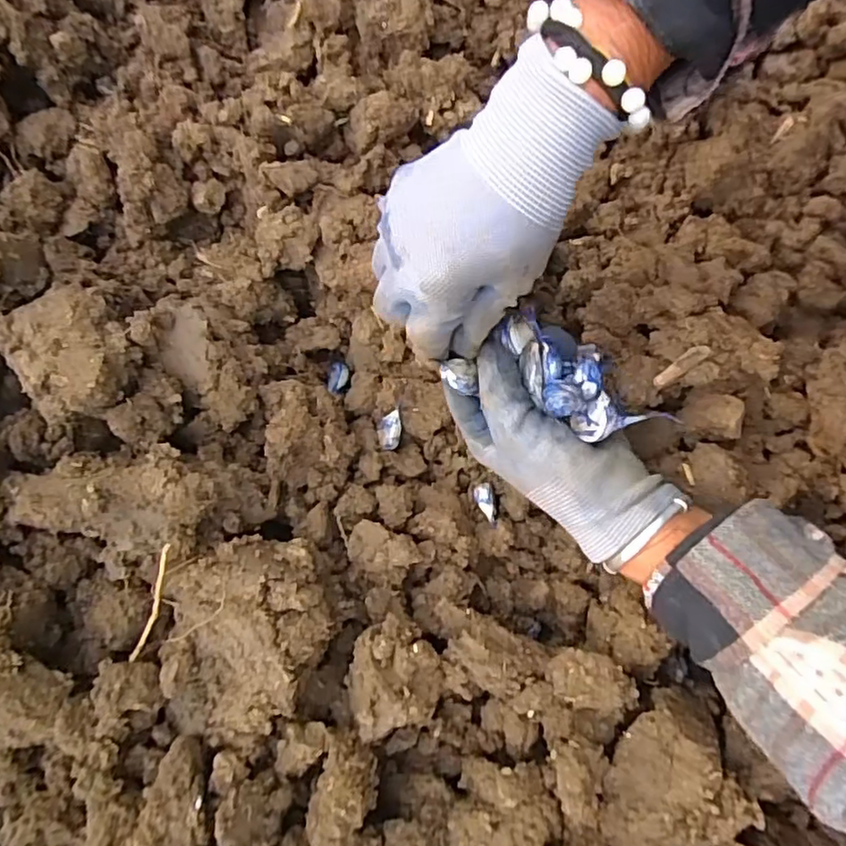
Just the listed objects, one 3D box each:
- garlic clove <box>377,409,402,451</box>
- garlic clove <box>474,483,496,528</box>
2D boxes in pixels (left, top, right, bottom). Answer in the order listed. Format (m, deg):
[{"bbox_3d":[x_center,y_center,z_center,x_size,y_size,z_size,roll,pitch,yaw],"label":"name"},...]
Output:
[{"bbox_3d":[-0.024,0.005,0.430,0.017,0.015,0.026,-2,79,-1],"label":"garlic clove"},{"bbox_3d":[0.043,0.054,0.402,0.014,0.008,0.030,-12,56,-3],"label":"garlic clove"}]

